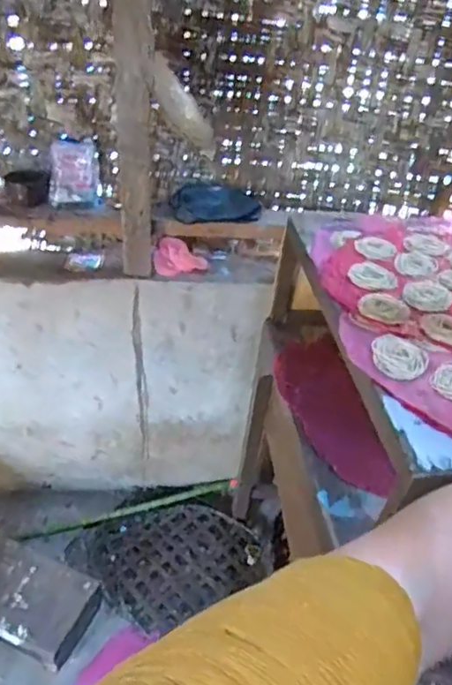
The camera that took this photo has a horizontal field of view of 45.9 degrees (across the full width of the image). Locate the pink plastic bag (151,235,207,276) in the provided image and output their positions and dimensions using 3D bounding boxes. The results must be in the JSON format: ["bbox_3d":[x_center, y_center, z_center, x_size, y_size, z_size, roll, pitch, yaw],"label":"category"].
[{"bbox_3d":[-0.106,-0.189,1.200,0.115,0.071,0.063,18,40,13],"label":"pink plastic bag"}]

